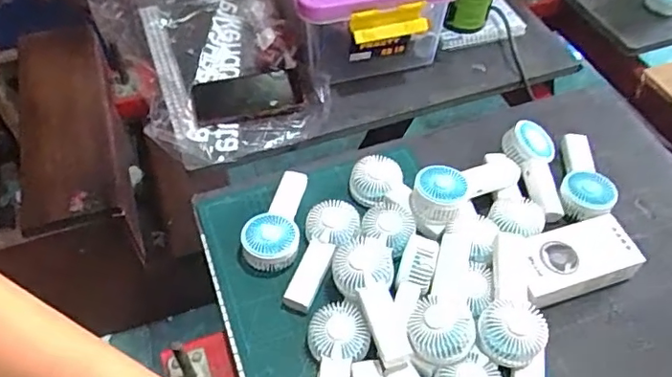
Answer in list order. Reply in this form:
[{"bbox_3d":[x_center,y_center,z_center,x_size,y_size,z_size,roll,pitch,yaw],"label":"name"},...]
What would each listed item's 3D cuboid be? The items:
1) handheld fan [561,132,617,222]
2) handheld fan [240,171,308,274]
[{"bbox_3d":[0.321,-0.015,0.719,0.064,0.038,0.158,10,53,6],"label":"handheld fan"},{"bbox_3d":[-0.070,0.039,0.677,0.062,0.044,0.137,7,39,4],"label":"handheld fan"}]

